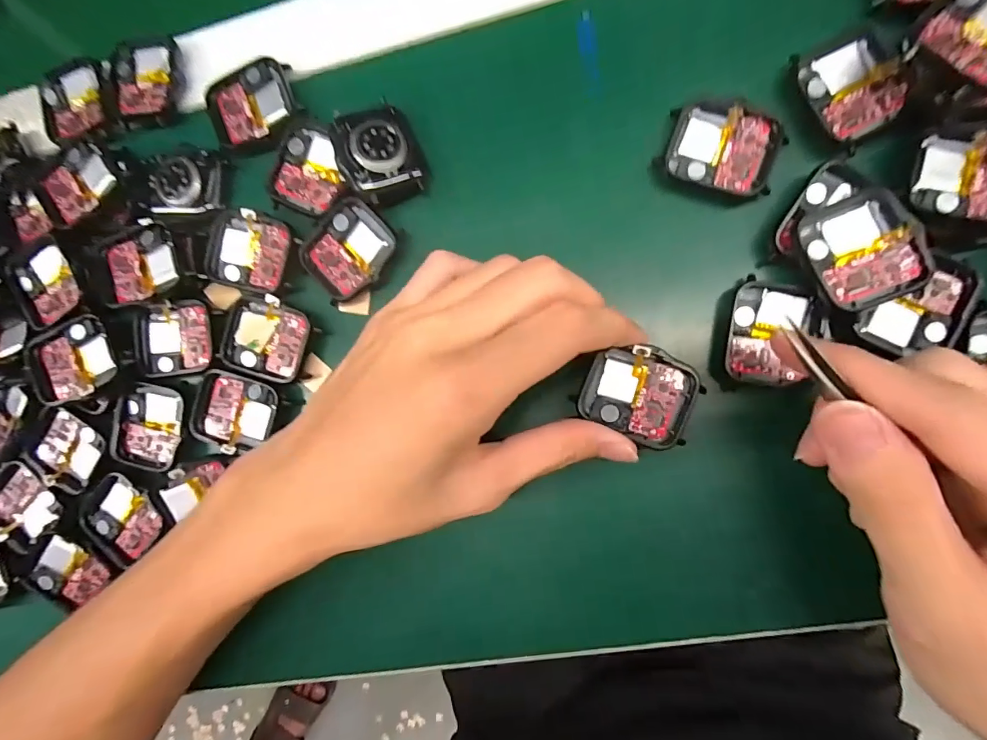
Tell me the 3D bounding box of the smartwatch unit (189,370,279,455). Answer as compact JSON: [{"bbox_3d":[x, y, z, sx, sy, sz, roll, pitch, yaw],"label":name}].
[{"bbox_3d":[-0.127,0.020,0.219,0.041,0.005,0.037,12,90,9],"label":"smartwatch unit"}]

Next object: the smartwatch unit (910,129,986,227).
[{"bbox_3d":[0.182,-0.073,0.172,0.037,0.008,0.036,15,90,9],"label":"smartwatch unit"}]

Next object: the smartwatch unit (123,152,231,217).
[{"bbox_3d":[-0.160,-0.095,0.227,0.046,0.010,0.033,-1,88,9],"label":"smartwatch unit"}]

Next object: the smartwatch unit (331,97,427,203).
[{"bbox_3d":[-0.053,-0.101,0.208,0.036,0.010,0.044,-19,94,-13],"label":"smartwatch unit"}]

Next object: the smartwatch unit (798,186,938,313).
[{"bbox_3d":[0.143,-0.047,0.176,0.036,0.012,0.043,-21,85,7],"label":"smartwatch unit"}]

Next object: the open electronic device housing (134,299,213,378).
[{"bbox_3d":[-0.160,-0.016,0.226,0.038,0.007,0.036,-7,87,8],"label":"open electronic device housing"}]

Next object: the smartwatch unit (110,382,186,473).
[{"bbox_3d":[-0.174,0.028,0.226,0.035,0.005,0.039,11,89,9],"label":"smartwatch unit"}]

